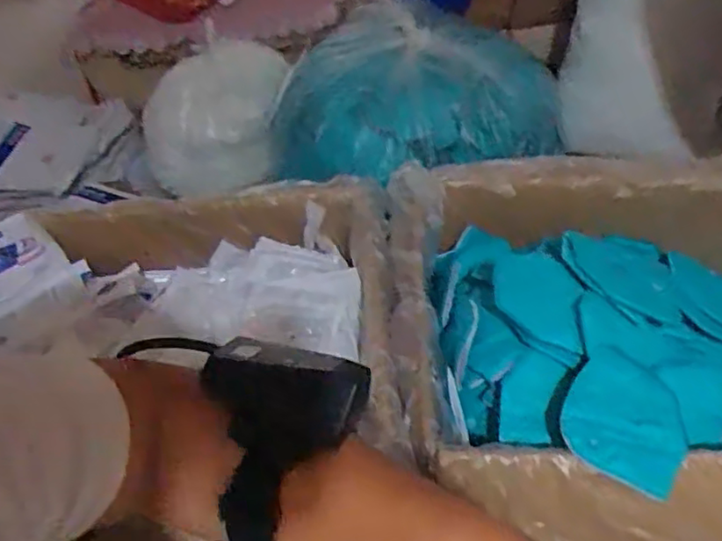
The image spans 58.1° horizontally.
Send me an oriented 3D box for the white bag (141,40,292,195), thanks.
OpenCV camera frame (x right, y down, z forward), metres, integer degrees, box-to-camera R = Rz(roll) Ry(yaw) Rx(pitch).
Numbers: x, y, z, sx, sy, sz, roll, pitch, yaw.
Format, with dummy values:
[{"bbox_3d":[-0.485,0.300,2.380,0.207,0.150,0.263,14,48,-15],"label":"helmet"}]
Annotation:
[{"bbox_3d":[-0.371,-0.387,1.674,0.393,0.291,0.234,-6,42,0],"label":"white bag"}]

